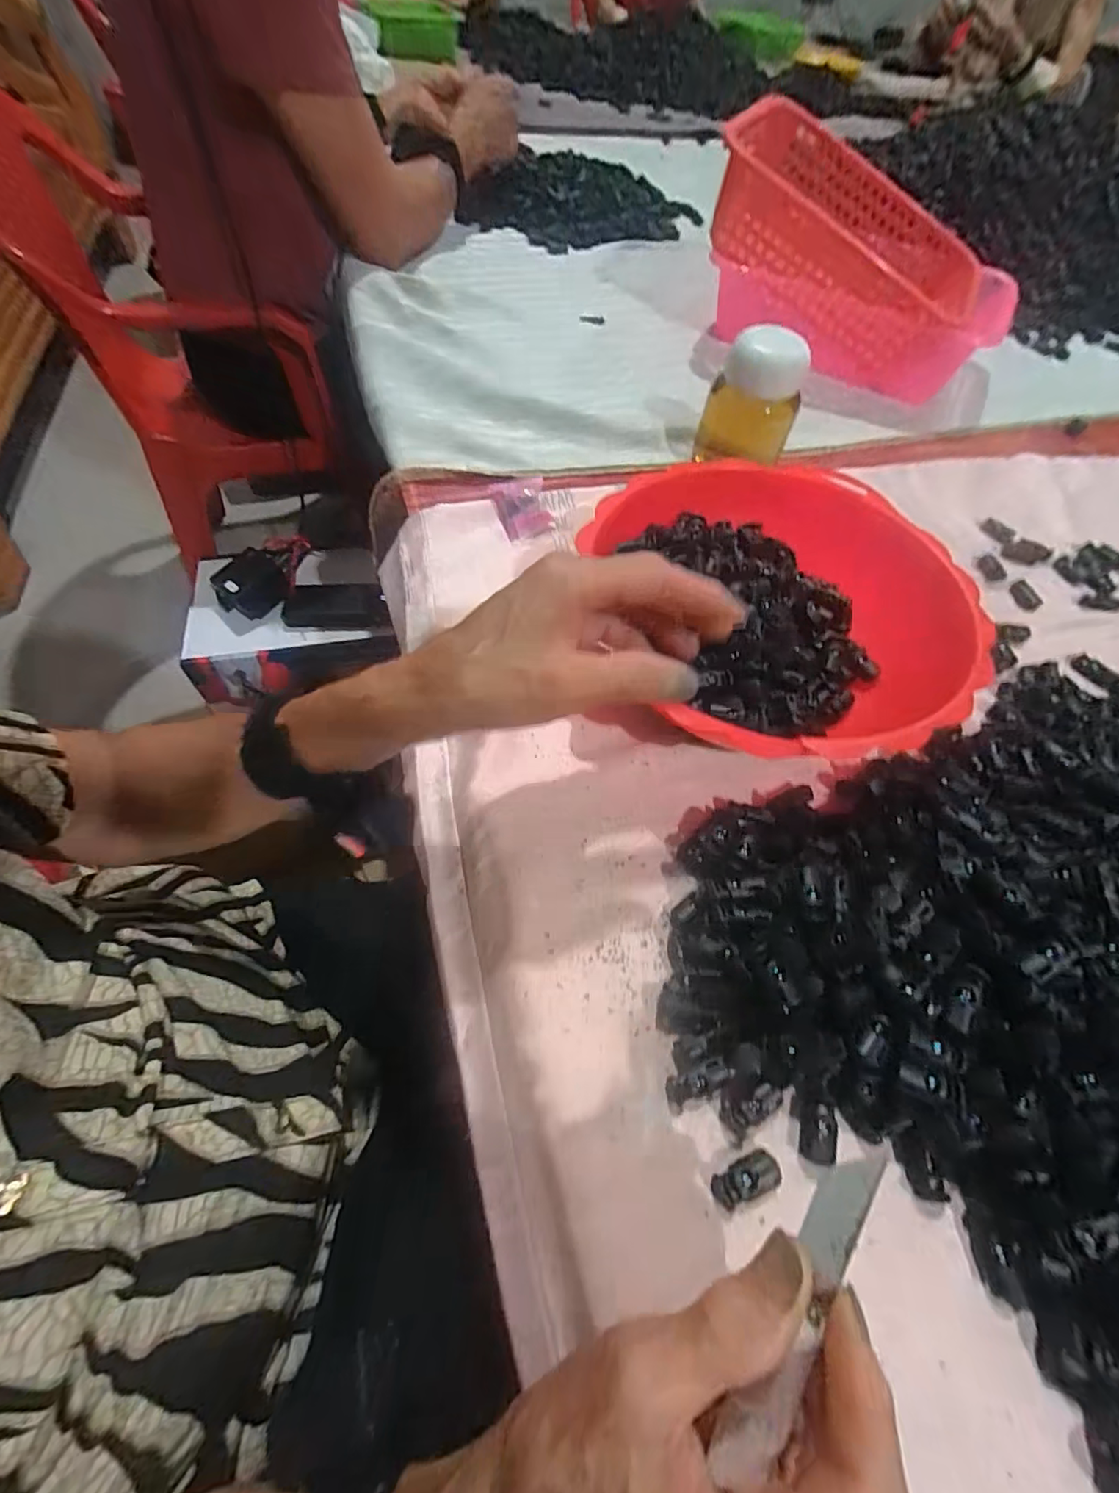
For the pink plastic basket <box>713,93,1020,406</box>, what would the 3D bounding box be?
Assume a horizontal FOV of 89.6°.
[{"bbox_3d":[0.329,-0.527,0.610,0.318,0.158,0.222,19,58,7],"label":"pink plastic basket"}]

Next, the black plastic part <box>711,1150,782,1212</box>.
[{"bbox_3d":[0.077,0.179,0.233,0.028,0.008,0.013,-19,61,-15],"label":"black plastic part"}]

